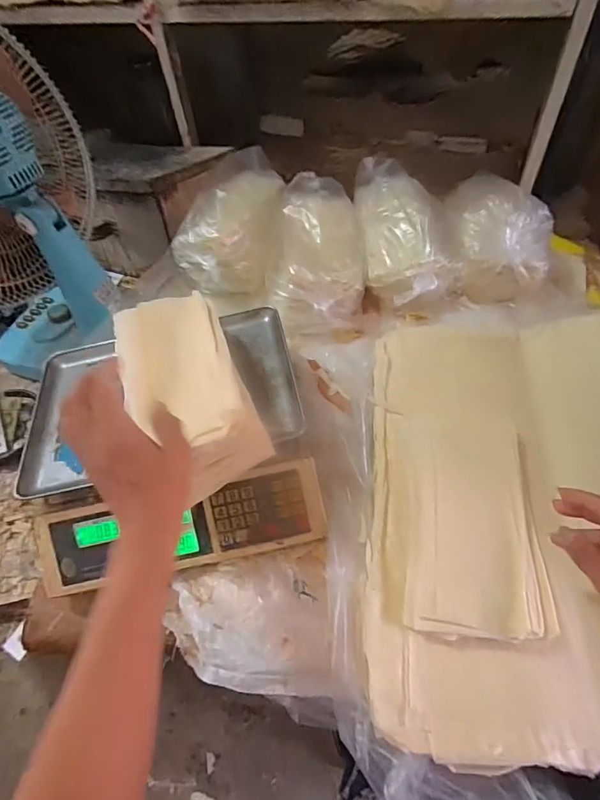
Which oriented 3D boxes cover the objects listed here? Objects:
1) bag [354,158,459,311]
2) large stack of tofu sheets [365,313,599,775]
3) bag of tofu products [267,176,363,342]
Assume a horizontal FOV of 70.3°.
[{"bbox_3d":[0.165,-0.318,0.753,0.139,0.092,0.333,-10,65,-2],"label":"bag"},{"bbox_3d":[0.270,0.096,0.487,0.366,0.066,0.505,2,53,7],"label":"large stack of tofu sheets"},{"bbox_3d":[0.027,-0.270,0.757,0.163,0.120,0.336,-3,69,3],"label":"bag of tofu products"}]

